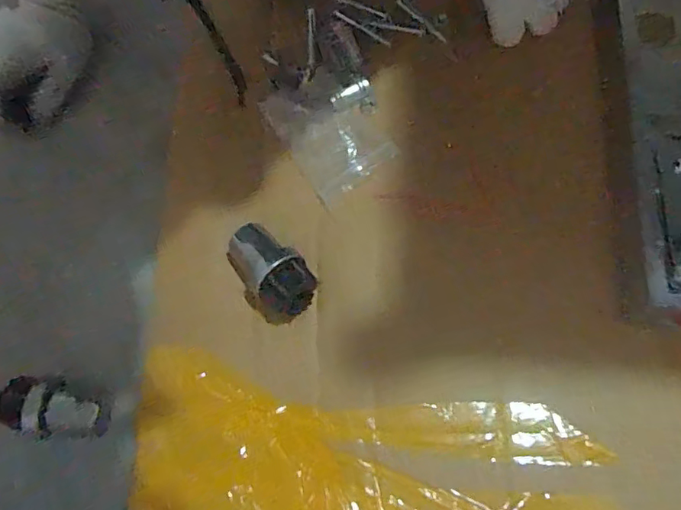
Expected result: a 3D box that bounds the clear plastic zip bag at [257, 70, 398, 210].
[{"bbox_3d":[-0.004,-0.098,0.397,0.080,0.011,0.096,-33,74,-8],"label":"clear plastic zip bag"}]

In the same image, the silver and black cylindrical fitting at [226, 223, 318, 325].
[{"bbox_3d":[-0.051,0.010,0.351,0.045,0.038,0.072,-38,75,-10],"label":"silver and black cylindrical fitting"}]

